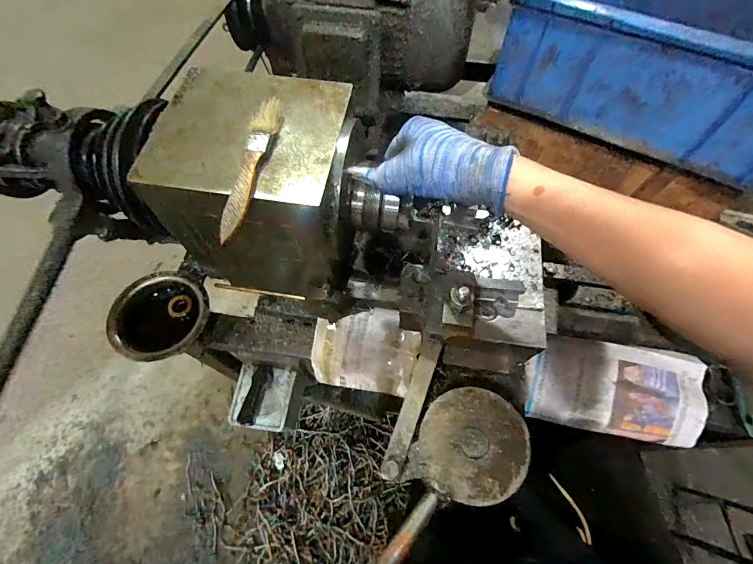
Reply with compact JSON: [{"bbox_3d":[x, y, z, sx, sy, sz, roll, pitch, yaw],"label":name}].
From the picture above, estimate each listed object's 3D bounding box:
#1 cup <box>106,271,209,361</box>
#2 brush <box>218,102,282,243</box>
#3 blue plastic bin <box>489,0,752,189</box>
[{"bbox_3d":[-0.310,0.045,0.525,0.131,0.050,0.124,0,64,0],"label":"cup"},{"bbox_3d":[-0.106,-0.101,0.314,0.022,0.009,0.150,6,64,2],"label":"brush"},{"bbox_3d":[0.397,-0.324,0.481,0.390,0.135,0.305,29,67,13],"label":"blue plastic bin"}]

